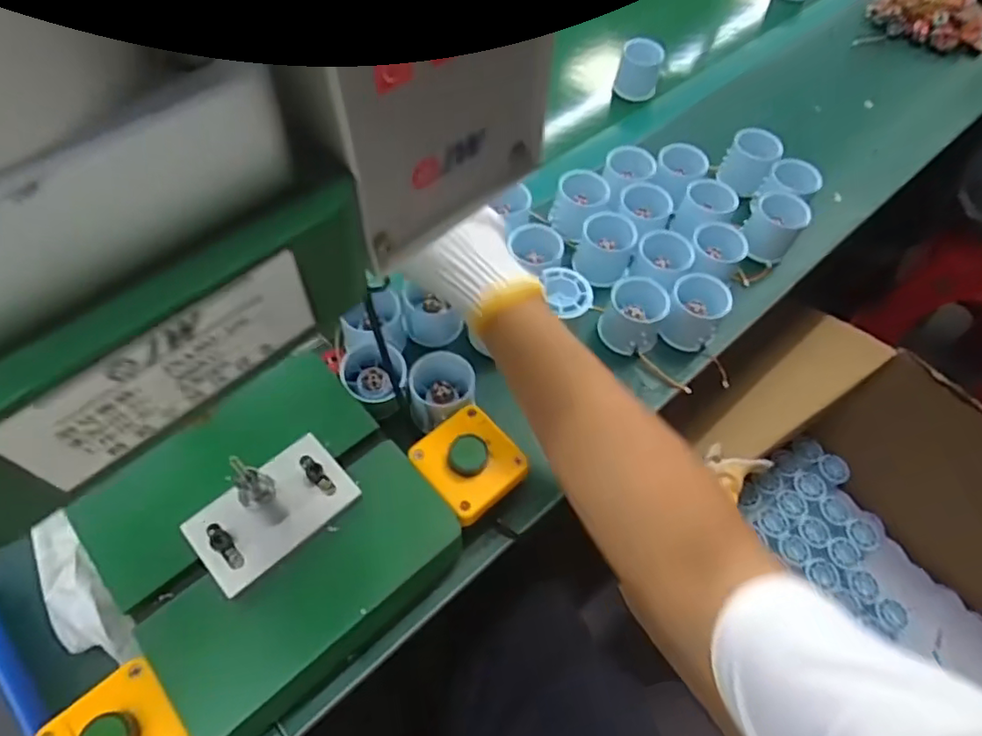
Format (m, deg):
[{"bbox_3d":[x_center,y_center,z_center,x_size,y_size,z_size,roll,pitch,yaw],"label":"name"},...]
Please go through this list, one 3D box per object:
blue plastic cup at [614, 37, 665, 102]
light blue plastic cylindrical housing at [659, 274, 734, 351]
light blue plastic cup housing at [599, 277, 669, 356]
[{"bbox_3d":[0.190,-0.383,0.771,0.051,0.055,0.047,1,58,-2],"label":"blue plastic cup"},{"bbox_3d":[0.188,-0.051,0.558,0.052,0.050,0.057,28,61,14],"label":"light blue plastic cylindrical housing"},{"bbox_3d":[0.132,-0.049,0.551,0.052,0.050,0.058,23,60,11],"label":"light blue plastic cup housing"}]

